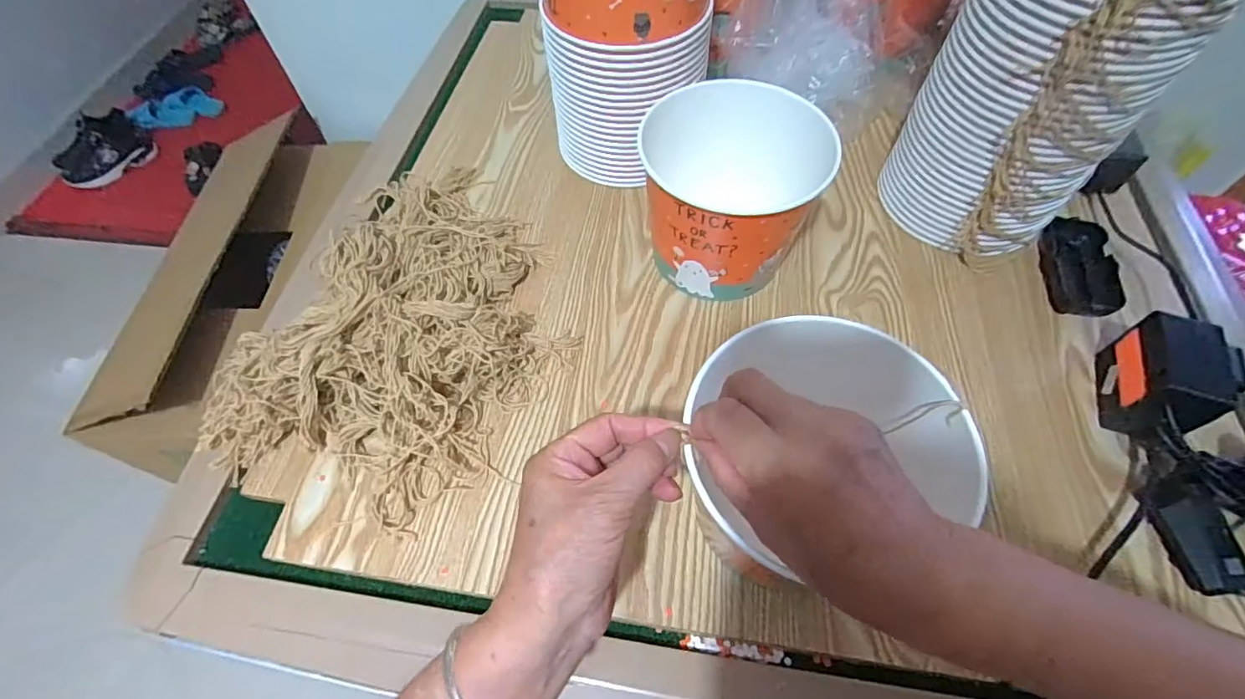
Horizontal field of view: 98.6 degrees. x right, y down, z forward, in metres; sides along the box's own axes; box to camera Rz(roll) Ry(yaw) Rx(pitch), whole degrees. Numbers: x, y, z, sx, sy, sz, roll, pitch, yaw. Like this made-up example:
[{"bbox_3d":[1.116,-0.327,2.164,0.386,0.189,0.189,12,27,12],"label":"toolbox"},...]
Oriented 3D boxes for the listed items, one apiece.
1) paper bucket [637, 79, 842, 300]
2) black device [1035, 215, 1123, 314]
[{"bbox_3d":[0.100,-0.144,0.498,0.143,0.128,0.165,-5,58,-3],"label":"paper bucket"},{"bbox_3d":[0.441,-0.081,0.521,0.056,0.028,0.119,12,59,8],"label":"black device"}]

